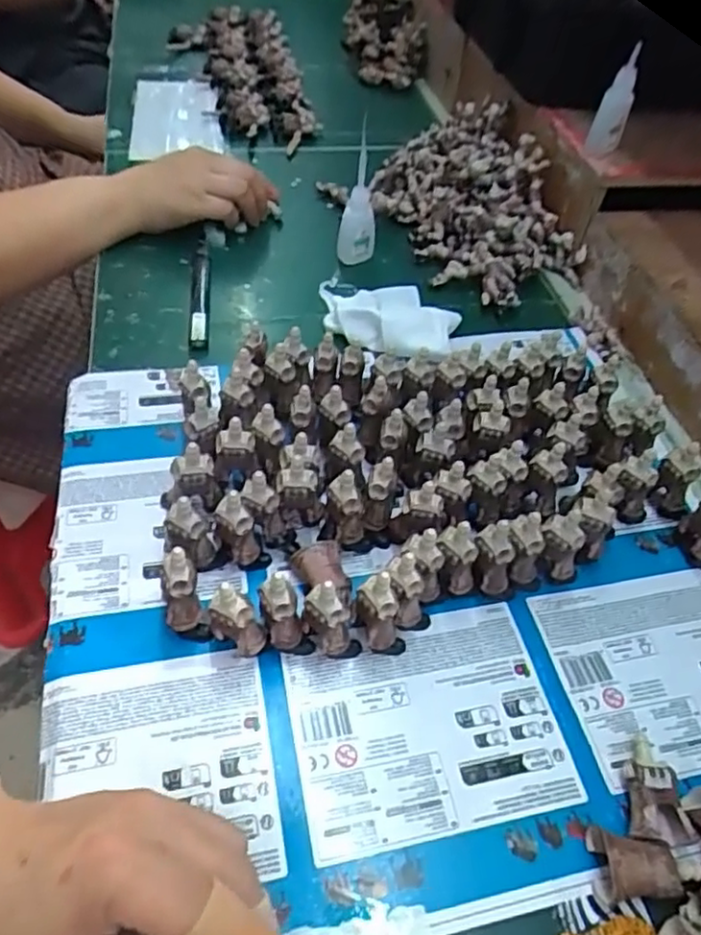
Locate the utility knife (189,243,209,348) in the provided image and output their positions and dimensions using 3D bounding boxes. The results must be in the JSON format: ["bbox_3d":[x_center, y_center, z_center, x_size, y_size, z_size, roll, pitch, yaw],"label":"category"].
[{"bbox_3d":[-0.128,-0.150,0.546,0.012,0.010,0.137,-3,50,-7],"label":"utility knife"}]

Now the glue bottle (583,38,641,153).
[{"bbox_3d":[0.227,-0.313,0.548,0.027,0.083,0.024,20,52,13],"label":"glue bottle"}]

